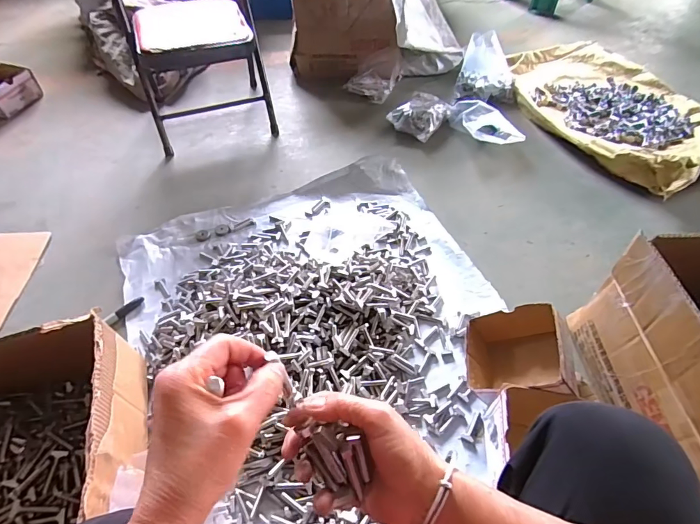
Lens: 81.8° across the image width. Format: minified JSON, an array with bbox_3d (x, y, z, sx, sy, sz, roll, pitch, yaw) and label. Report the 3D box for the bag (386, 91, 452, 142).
[{"bbox_3d":[0.207,-0.426,1.180,0.136,0.063,0.160,29,58,21],"label":"bag"}]

